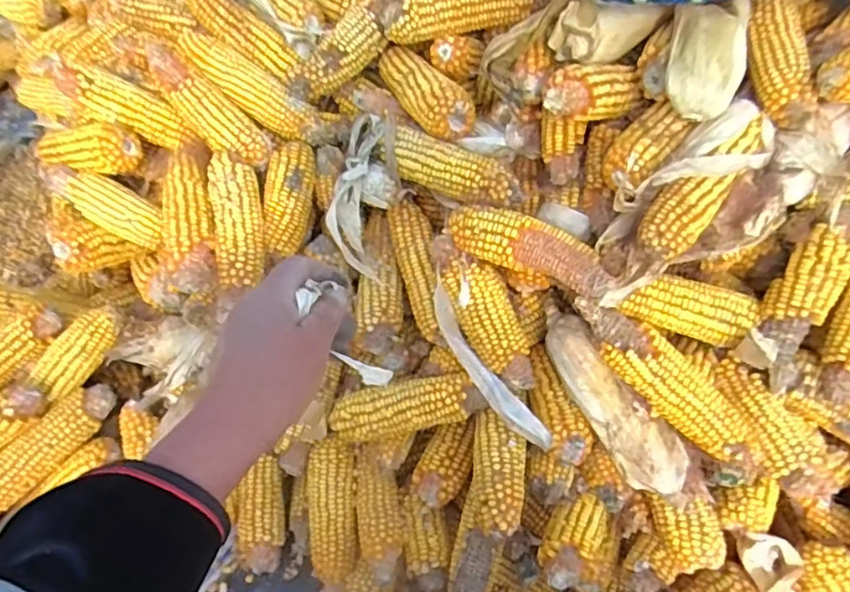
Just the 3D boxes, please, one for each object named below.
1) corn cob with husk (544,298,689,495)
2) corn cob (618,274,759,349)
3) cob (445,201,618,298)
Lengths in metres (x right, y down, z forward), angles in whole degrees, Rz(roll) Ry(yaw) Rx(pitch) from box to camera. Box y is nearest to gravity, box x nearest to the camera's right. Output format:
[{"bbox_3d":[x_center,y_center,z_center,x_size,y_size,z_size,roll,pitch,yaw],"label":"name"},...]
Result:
[{"bbox_3d":[0.167,0.092,0.570,0.048,0.054,0.199,-26,57,-21],"label":"corn cob with husk"},{"bbox_3d":[0.240,0.012,0.557,0.115,0.041,0.040,12,52,7],"label":"corn cob"},{"bbox_3d":[0.095,-0.043,0.555,0.159,0.042,0.050,32,57,21],"label":"cob"}]

